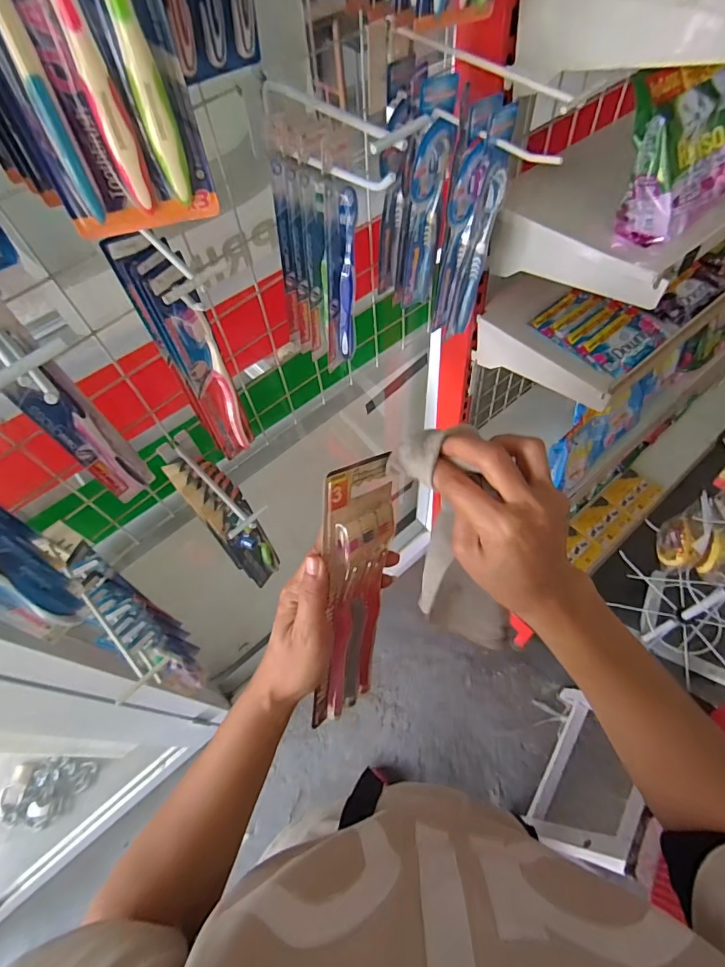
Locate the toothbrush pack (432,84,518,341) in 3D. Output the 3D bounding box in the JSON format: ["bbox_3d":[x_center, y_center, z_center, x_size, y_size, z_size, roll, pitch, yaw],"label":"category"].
[{"bbox_3d":[0.111,-0.259,0.481,0.053,0.233,0.022,9,59,9],"label":"toothbrush pack"}]

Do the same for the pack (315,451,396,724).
[{"bbox_3d":[-0.005,0.089,0.350,0.020,0.219,0.066,22,29,39],"label":"pack"}]

